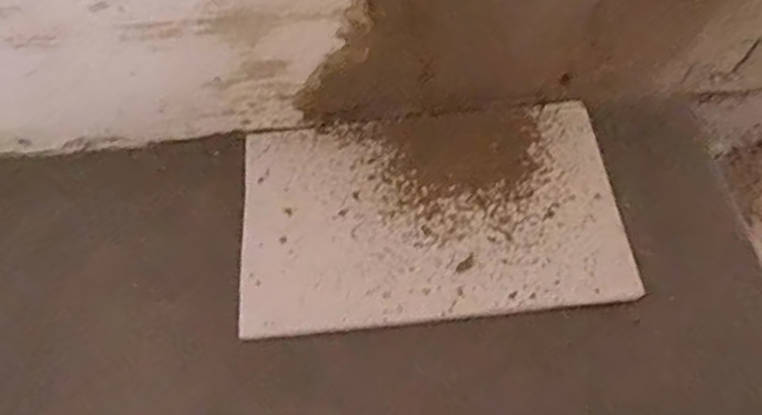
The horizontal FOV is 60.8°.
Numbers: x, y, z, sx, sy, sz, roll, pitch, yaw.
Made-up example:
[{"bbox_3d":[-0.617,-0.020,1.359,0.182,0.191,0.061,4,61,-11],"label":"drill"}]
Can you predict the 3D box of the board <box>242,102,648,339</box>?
[{"bbox_3d":[0.045,0.002,0.582,0.330,0.010,0.198,-5,65,-2],"label":"board"}]

